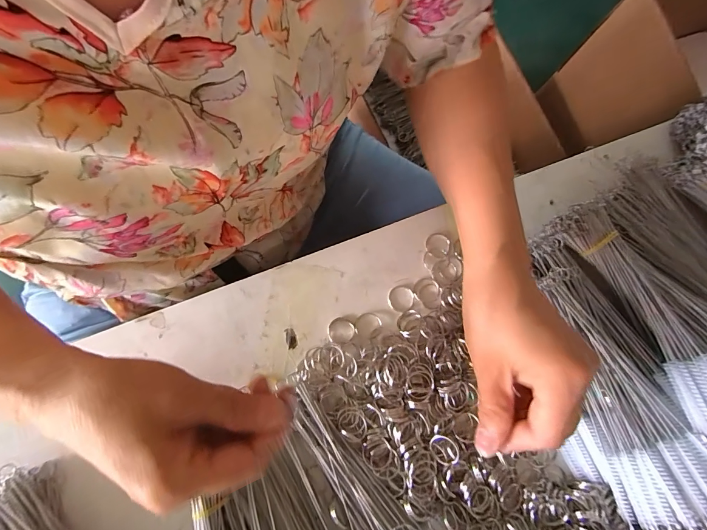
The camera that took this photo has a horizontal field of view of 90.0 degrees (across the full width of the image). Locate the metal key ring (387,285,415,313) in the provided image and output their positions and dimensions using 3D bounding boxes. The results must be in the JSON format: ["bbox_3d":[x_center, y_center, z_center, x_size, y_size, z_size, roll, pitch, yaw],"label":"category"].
[{"bbox_3d":[0.045,0.032,0.332,0.025,0.004,0.025,1,81,-4],"label":"metal key ring"}]

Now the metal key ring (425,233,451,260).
[{"bbox_3d":[0.082,-0.019,0.343,0.024,0.004,0.025,1,81,-4],"label":"metal key ring"}]

